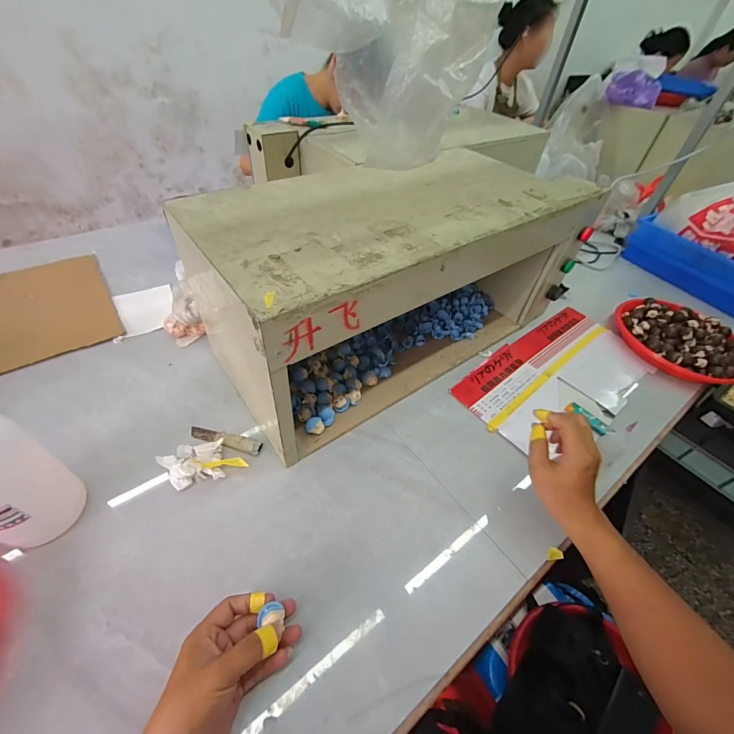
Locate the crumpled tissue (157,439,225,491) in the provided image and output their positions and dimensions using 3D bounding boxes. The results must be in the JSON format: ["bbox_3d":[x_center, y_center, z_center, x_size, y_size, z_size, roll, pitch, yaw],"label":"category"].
[{"bbox_3d":[-0.250,0.136,0.501,0.083,0.034,0.061,-12,50,-16],"label":"crumpled tissue"}]

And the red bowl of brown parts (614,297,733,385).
[{"bbox_3d":[0.664,-0.061,0.742,0.208,0.052,0.227,3,48,-3],"label":"red bowl of brown parts"}]

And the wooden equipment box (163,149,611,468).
[{"bbox_3d":[0.058,-0.159,0.632,0.628,0.279,0.285,-27,56,-27],"label":"wooden equipment box"}]

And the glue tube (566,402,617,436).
[{"bbox_3d":[0.378,0.089,0.601,0.022,0.008,0.076,-35,50,-11],"label":"glue tube"}]

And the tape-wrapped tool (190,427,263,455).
[{"bbox_3d":[-0.219,0.111,0.545,0.117,0.009,0.023,13,48,7],"label":"tape-wrapped tool"}]

